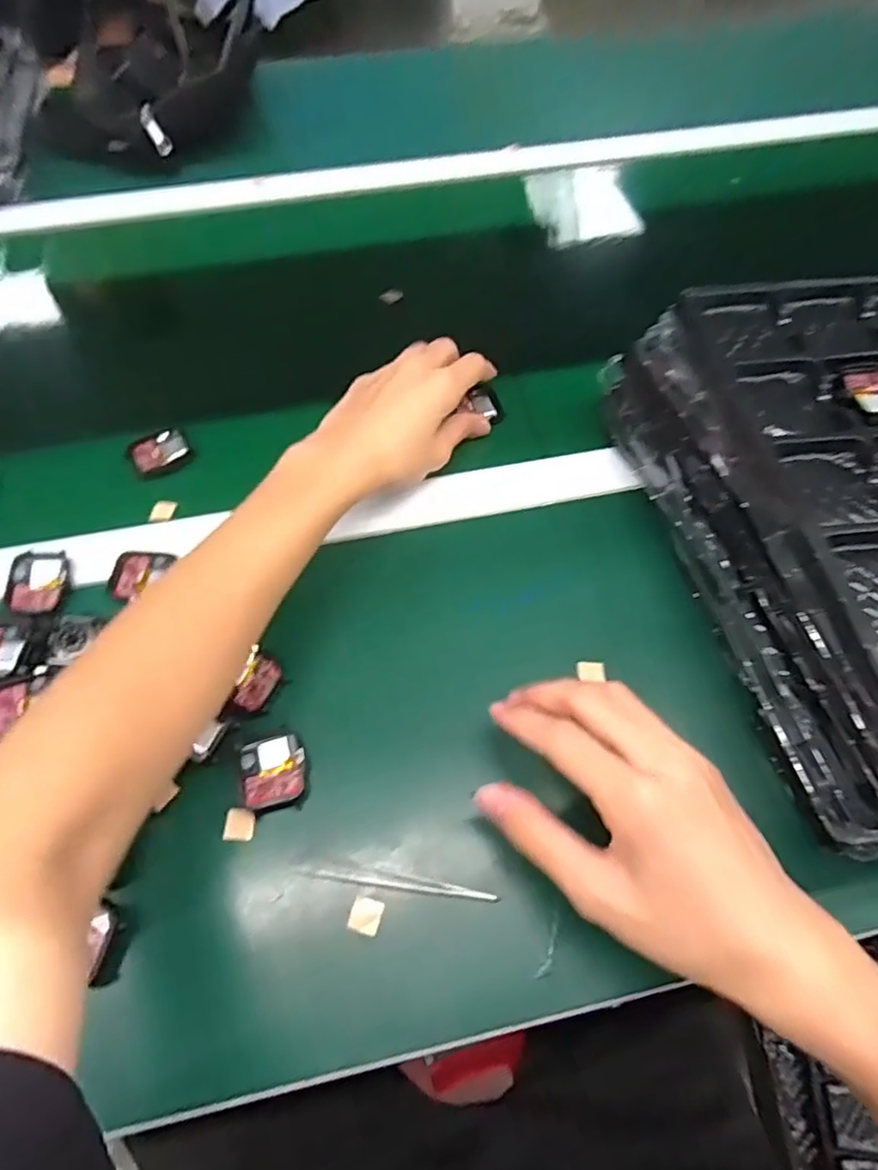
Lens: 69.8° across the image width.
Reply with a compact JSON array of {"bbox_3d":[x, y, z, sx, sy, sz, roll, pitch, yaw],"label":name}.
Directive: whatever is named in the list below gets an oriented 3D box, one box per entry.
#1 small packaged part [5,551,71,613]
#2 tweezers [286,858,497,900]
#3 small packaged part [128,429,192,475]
[{"bbox_3d":[-0.265,-0.002,0.415,0.037,0.006,0.043,-5,60,-2],"label":"small packaged part"},{"bbox_3d":[-0.024,0.157,0.335,0.106,0.013,0.010,8,60,5],"label":"tweezers"},{"bbox_3d":[-0.214,-0.103,0.485,0.042,0.009,0.035,-30,64,-16],"label":"small packaged part"}]

